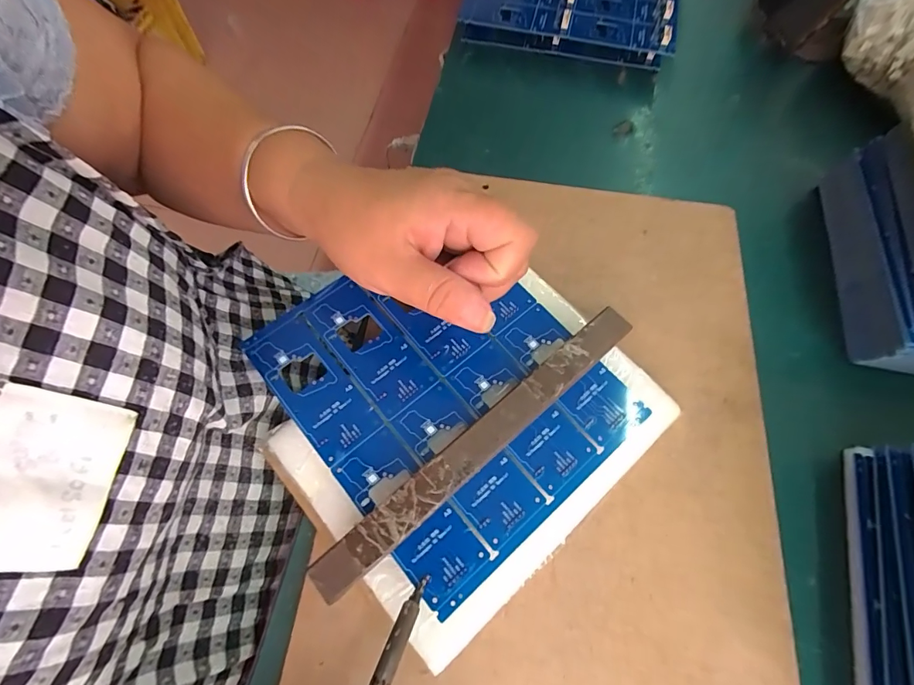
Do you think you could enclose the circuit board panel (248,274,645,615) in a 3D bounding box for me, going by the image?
[{"bbox_3d":[-0.012,0.023,0.261,0.163,0.005,0.186,-39,73,-16],"label":"circuit board panel"}]

